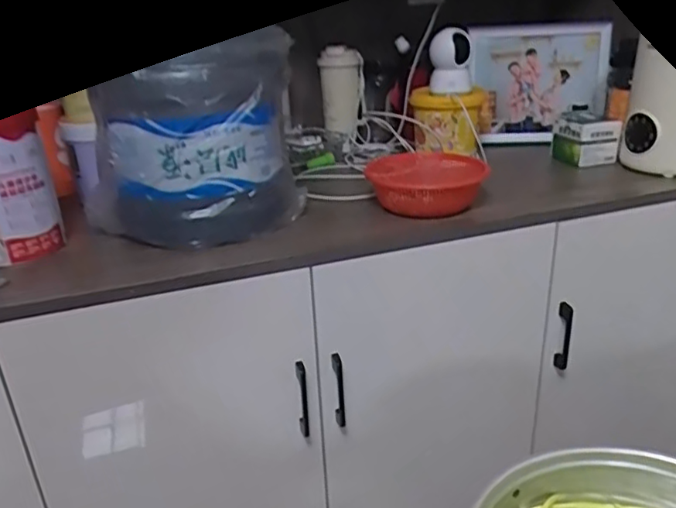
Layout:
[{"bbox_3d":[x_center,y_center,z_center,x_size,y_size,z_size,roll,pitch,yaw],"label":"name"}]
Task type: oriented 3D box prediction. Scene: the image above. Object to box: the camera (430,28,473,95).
[{"bbox_3d":[0.202,-0.347,1.045,0.073,0.103,0.082,0,24,8],"label":"camera"}]

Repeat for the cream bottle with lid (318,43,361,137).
[{"bbox_3d":[0.006,-0.325,1.208,0.084,0.182,0.098,-4,24,-2],"label":"cream bottle with lid"}]

